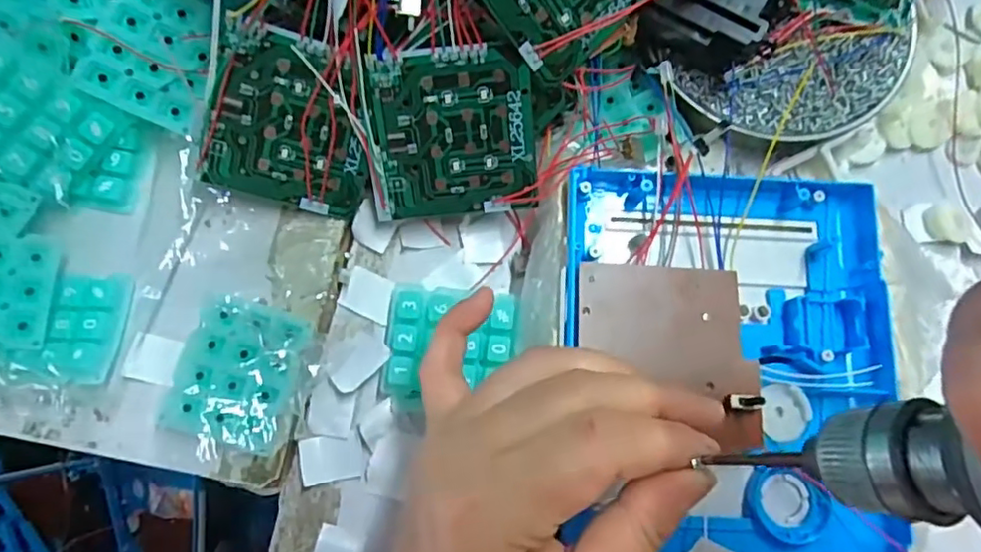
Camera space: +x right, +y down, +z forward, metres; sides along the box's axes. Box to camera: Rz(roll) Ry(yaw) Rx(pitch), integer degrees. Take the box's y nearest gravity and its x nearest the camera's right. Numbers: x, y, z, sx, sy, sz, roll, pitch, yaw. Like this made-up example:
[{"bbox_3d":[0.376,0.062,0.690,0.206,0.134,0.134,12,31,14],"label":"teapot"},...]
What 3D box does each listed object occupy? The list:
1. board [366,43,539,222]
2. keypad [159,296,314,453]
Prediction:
[{"bbox_3d":[-0.017,-0.061,0.267,0.072,0.004,0.071,-5,114,2],"label":"board"},{"bbox_3d":[-0.109,0.042,0.266,0.050,0.013,0.059,16,79,2],"label":"keypad"}]

